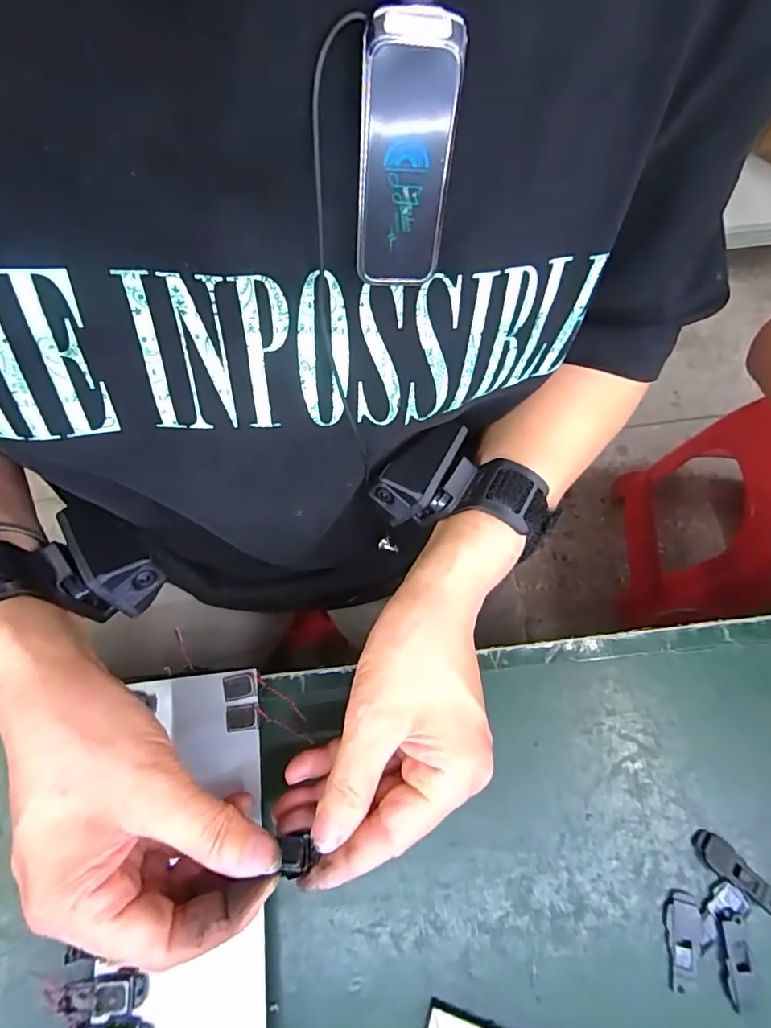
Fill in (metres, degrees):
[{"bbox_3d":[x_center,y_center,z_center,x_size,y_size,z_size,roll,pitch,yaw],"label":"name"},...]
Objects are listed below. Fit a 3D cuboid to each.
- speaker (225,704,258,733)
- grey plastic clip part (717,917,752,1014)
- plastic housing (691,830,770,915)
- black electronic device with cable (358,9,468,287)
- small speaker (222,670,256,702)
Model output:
[{"bbox_3d":[-0.078,0.111,0.275,0.016,0.004,0.013,-7,69,-1],"label":"speaker"},{"bbox_3d":[0.169,0.215,0.242,0.013,0.004,0.036,3,69,2],"label":"grey plastic clip part"},{"bbox_3d":[0.176,0.179,0.256,0.043,0.004,0.014,39,75,15],"label":"plastic housing"},{"bbox_3d":[0.005,-0.104,0.149,0.027,0.063,0.012,0,45,-5],"label":"black electronic device with cable"},{"bbox_3d":[-0.081,0.094,0.279,0.017,0.004,0.014,-13,70,-3],"label":"small speaker"}]

